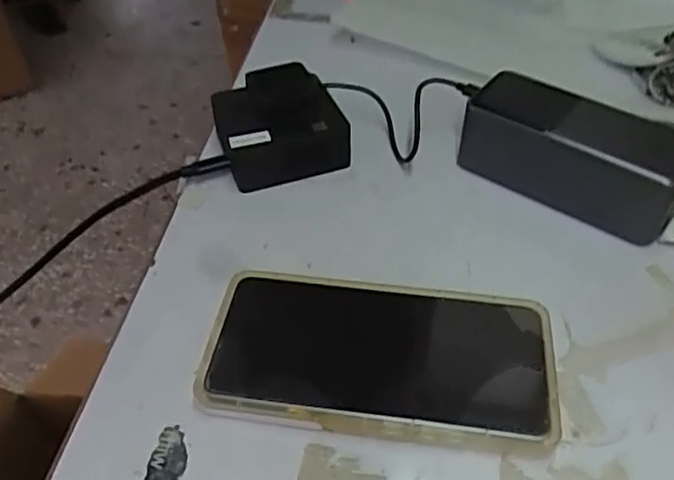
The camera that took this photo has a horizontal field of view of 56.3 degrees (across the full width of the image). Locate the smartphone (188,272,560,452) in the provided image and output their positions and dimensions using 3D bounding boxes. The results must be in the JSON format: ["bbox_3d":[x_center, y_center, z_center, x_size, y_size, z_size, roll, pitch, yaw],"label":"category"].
[{"bbox_3d":[0.021,0.057,0.311,0.164,0.015,0.084,6,46,7],"label":"smartphone"}]

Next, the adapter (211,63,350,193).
[{"bbox_3d":[-0.040,-0.079,0.423,0.077,0.041,0.085,-14,47,-12],"label":"adapter"}]

